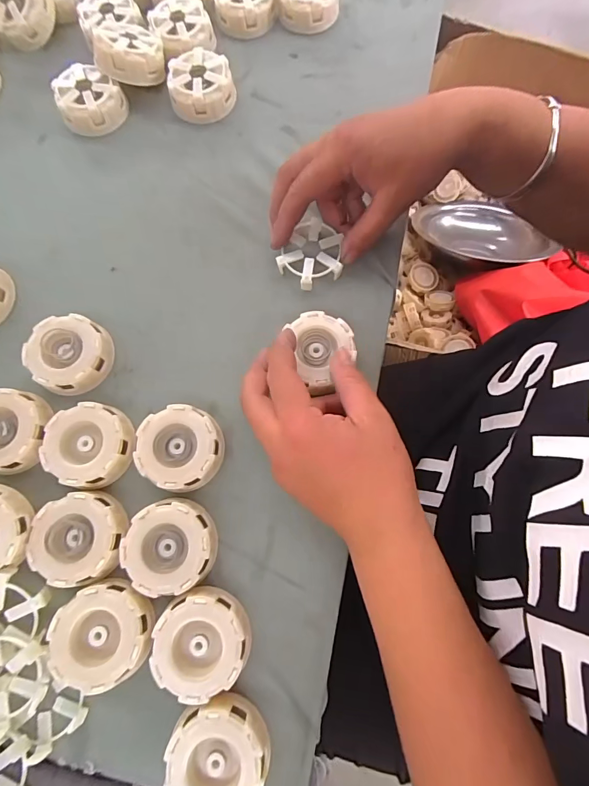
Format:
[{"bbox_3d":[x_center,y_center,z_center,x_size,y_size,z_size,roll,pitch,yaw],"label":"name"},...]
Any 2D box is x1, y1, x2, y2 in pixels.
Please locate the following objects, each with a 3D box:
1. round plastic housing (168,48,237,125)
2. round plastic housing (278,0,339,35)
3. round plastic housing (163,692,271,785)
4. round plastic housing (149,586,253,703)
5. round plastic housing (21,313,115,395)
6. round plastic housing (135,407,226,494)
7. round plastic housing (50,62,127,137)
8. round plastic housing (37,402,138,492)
[{"bbox_3d":[-0.088,-0.291,0.372,0.059,0.028,0.059,0,75,1],"label":"round plastic housing"},{"bbox_3d":[0.014,-0.403,0.400,0.060,0.030,0.060,0,75,1],"label":"round plastic housing"},{"bbox_3d":[-0.046,0.220,0.235,0.058,0.026,0.058,0,75,1],"label":"round plastic housing"},{"bbox_3d":[-0.060,0.162,0.255,0.059,0.023,0.058,0,75,1],"label":"round plastic housing"},{"bbox_3d":[-0.176,-0.031,0.307,0.059,0.022,0.058,0,75,1],"label":"round plastic housing"},{"bbox_3d":[-0.084,0.041,0.290,0.060,0.020,0.059,0,75,1],"label":"round plastic housing"},{"bbox_3d":[-0.193,-0.279,0.369,0.059,0.027,0.059,0,75,1],"label":"round plastic housing"},{"bbox_3d":[-0.150,0.039,0.290,0.060,0.022,0.059,0,75,1],"label":"round plastic housing"}]

